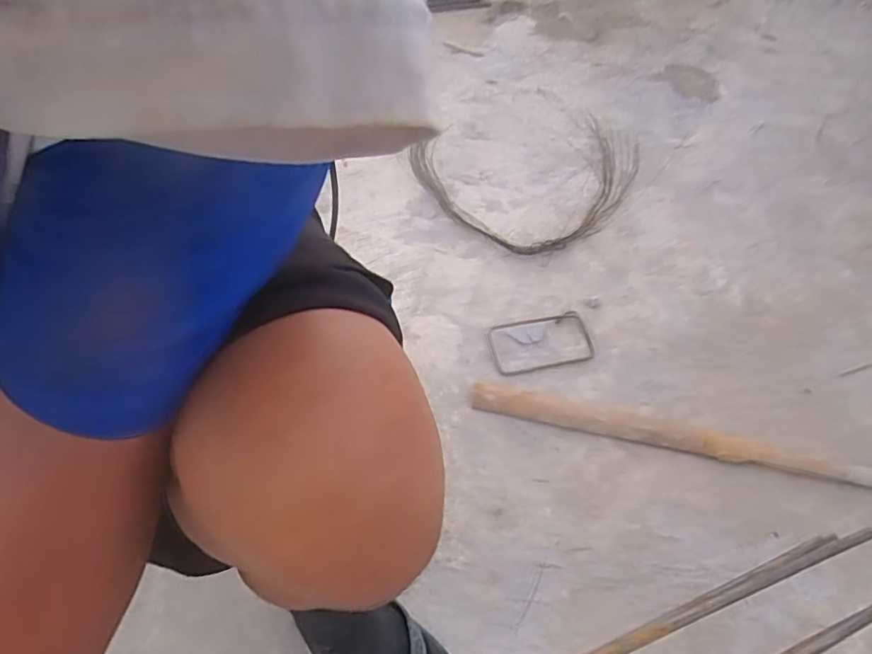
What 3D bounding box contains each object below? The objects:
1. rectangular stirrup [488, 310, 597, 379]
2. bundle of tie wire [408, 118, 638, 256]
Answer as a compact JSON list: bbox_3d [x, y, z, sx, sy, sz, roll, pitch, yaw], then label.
[{"bbox_3d":[0.161,0.026,0.881,0.173,0.016,0.085,-11,66,-19],"label":"rectangular stirrup"},{"bbox_3d":[0.210,-0.314,1.118,0.455,0.030,0.362,-28,62,-21],"label":"bundle of tie wire"}]

